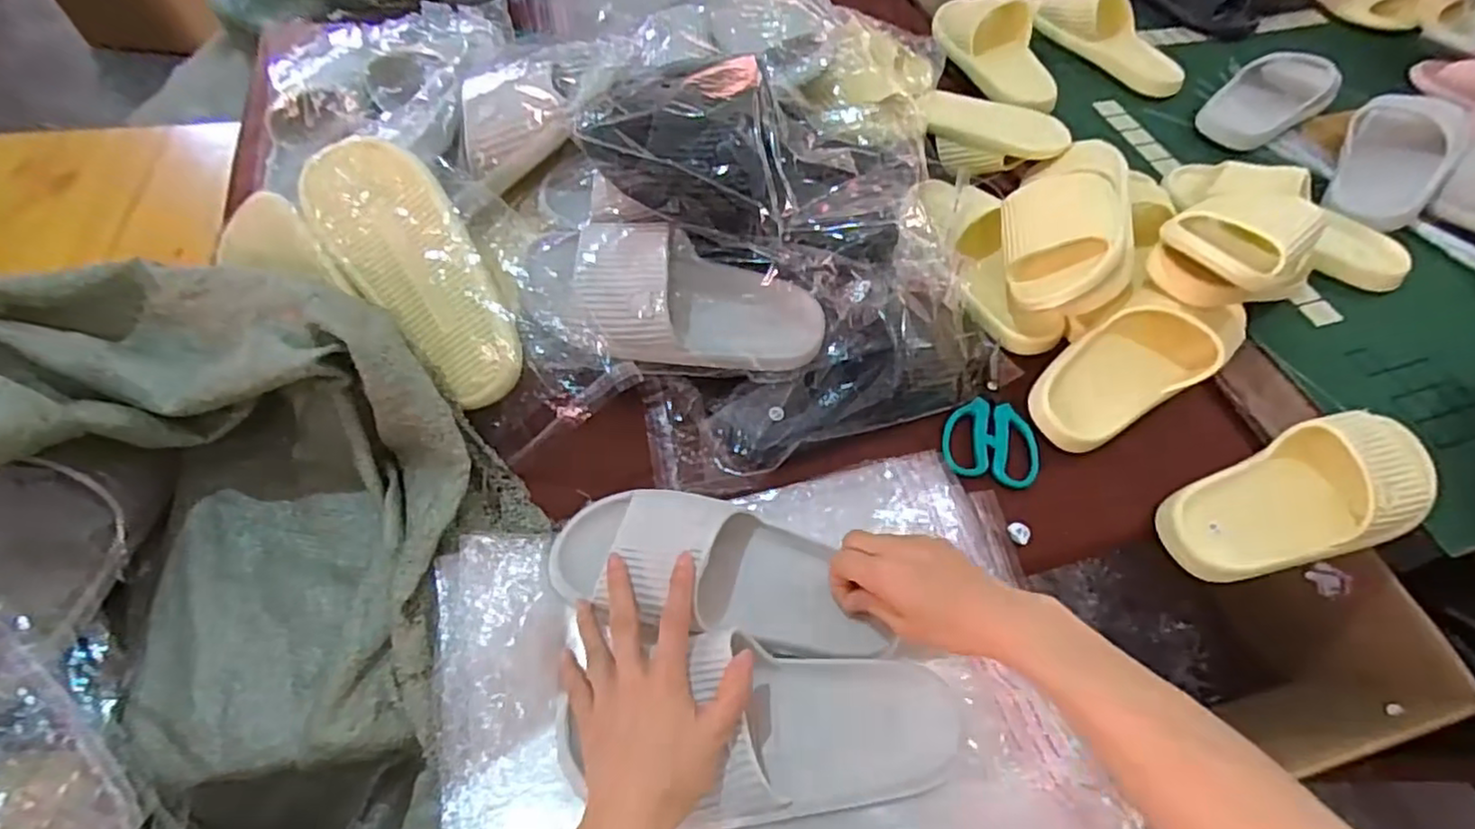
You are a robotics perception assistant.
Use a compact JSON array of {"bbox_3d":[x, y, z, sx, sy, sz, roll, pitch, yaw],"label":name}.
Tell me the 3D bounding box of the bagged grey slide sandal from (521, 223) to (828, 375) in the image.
[{"bbox_3d":[-0.047,-0.103,0.590,0.250,0.067,0.131,0,82,-14],"label":"bagged grey slide sandal"}]

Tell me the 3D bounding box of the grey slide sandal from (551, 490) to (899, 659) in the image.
[{"bbox_3d":[-0.009,0.114,0.513,0.252,0.071,0.099,18,58,0],"label":"grey slide sandal"}]

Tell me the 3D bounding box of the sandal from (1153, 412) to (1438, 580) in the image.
[{"bbox_3d":[0.472,0.067,0.567,0.238,0.060,0.102,-17,59,-13],"label":"sandal"}]

